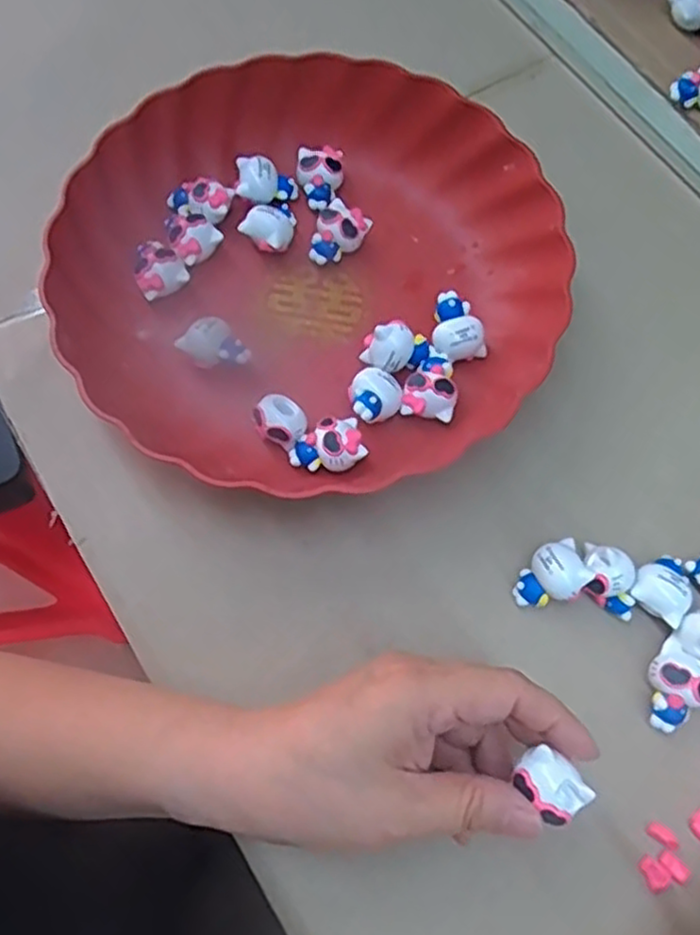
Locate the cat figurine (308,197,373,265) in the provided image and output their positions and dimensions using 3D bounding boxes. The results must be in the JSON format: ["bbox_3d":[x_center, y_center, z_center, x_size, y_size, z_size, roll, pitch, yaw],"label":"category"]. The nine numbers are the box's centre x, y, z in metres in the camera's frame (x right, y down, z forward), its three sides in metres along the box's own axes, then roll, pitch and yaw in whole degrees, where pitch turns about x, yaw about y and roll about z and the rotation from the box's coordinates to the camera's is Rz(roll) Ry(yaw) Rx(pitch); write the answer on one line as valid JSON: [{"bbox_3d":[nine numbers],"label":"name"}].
[{"bbox_3d":[-0.006,-0.125,0.384,0.024,0.021,0.033,32,72,10],"label":"cat figurine"}]

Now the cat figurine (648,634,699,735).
[{"bbox_3d":[0.138,0.093,0.305,0.025,0.019,0.036,39,74,12],"label":"cat figurine"}]

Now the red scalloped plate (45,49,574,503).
[{"bbox_3d":[-0.021,-0.104,0.362,0.237,0.039,0.234,0,70,-1],"label":"red scalloped plate"}]

